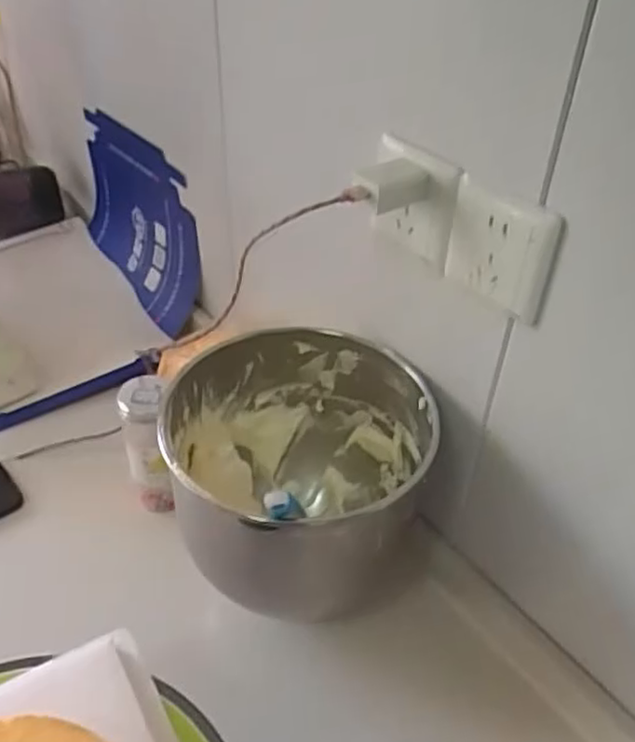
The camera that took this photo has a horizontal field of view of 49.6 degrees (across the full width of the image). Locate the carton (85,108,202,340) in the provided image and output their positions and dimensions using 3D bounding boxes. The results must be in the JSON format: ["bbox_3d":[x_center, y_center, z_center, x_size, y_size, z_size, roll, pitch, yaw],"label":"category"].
[{"bbox_3d":[-0.278,-0.229,1.028,0.052,0.239,0.336,-24,47,-27],"label":"carton"}]

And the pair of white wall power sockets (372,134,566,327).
[{"bbox_3d":[0.102,-0.106,0.510,0.018,0.088,0.166,-27,48,-29],"label":"pair of white wall power sockets"}]

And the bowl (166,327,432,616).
[{"bbox_3d":[-0.018,0.094,0.617,0.220,0.175,0.224,1,40,-1],"label":"bowl"}]

